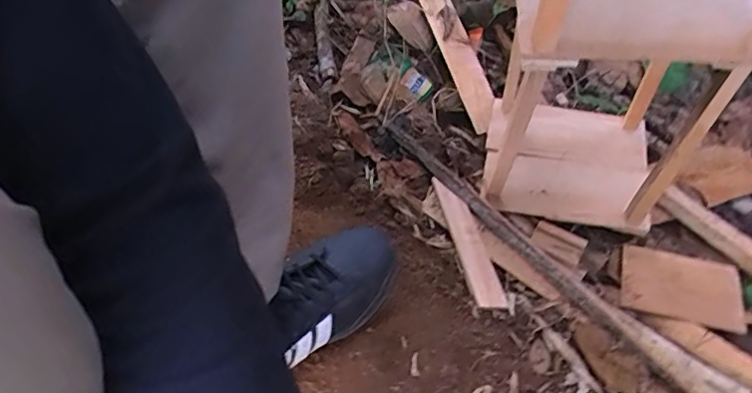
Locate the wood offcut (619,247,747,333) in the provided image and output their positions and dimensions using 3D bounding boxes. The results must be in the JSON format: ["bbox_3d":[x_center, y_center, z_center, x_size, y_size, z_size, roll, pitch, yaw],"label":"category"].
[{"bbox_3d":[0.409,0.121,0.759,0.152,0.011,0.097,14,55,8],"label":"wood offcut"}]

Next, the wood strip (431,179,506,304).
[{"bbox_3d":[0.127,0.059,0.779,0.040,0.013,0.225,-2,44,-14],"label":"wood strip"}]

